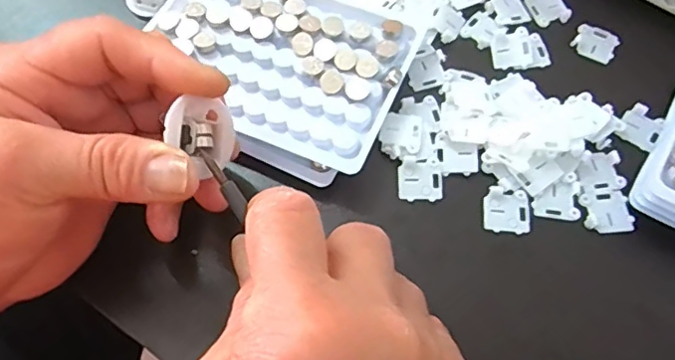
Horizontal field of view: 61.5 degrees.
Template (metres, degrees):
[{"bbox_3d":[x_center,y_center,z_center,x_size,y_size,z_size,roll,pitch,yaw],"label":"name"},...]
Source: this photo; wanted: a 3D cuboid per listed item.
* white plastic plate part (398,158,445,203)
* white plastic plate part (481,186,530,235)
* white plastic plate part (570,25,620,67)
[{"bbox_3d":[0.039,-0.001,0.267,0.021,0.004,0.020,3,64,2],"label":"white plastic plate part"},{"bbox_3d":[0.078,0.014,0.260,0.022,0.004,0.021,6,64,4],"label":"white plastic plate part"},{"bbox_3d":[0.139,-0.075,0.304,0.022,0.004,0.021,25,67,12],"label":"white plastic plate part"}]

